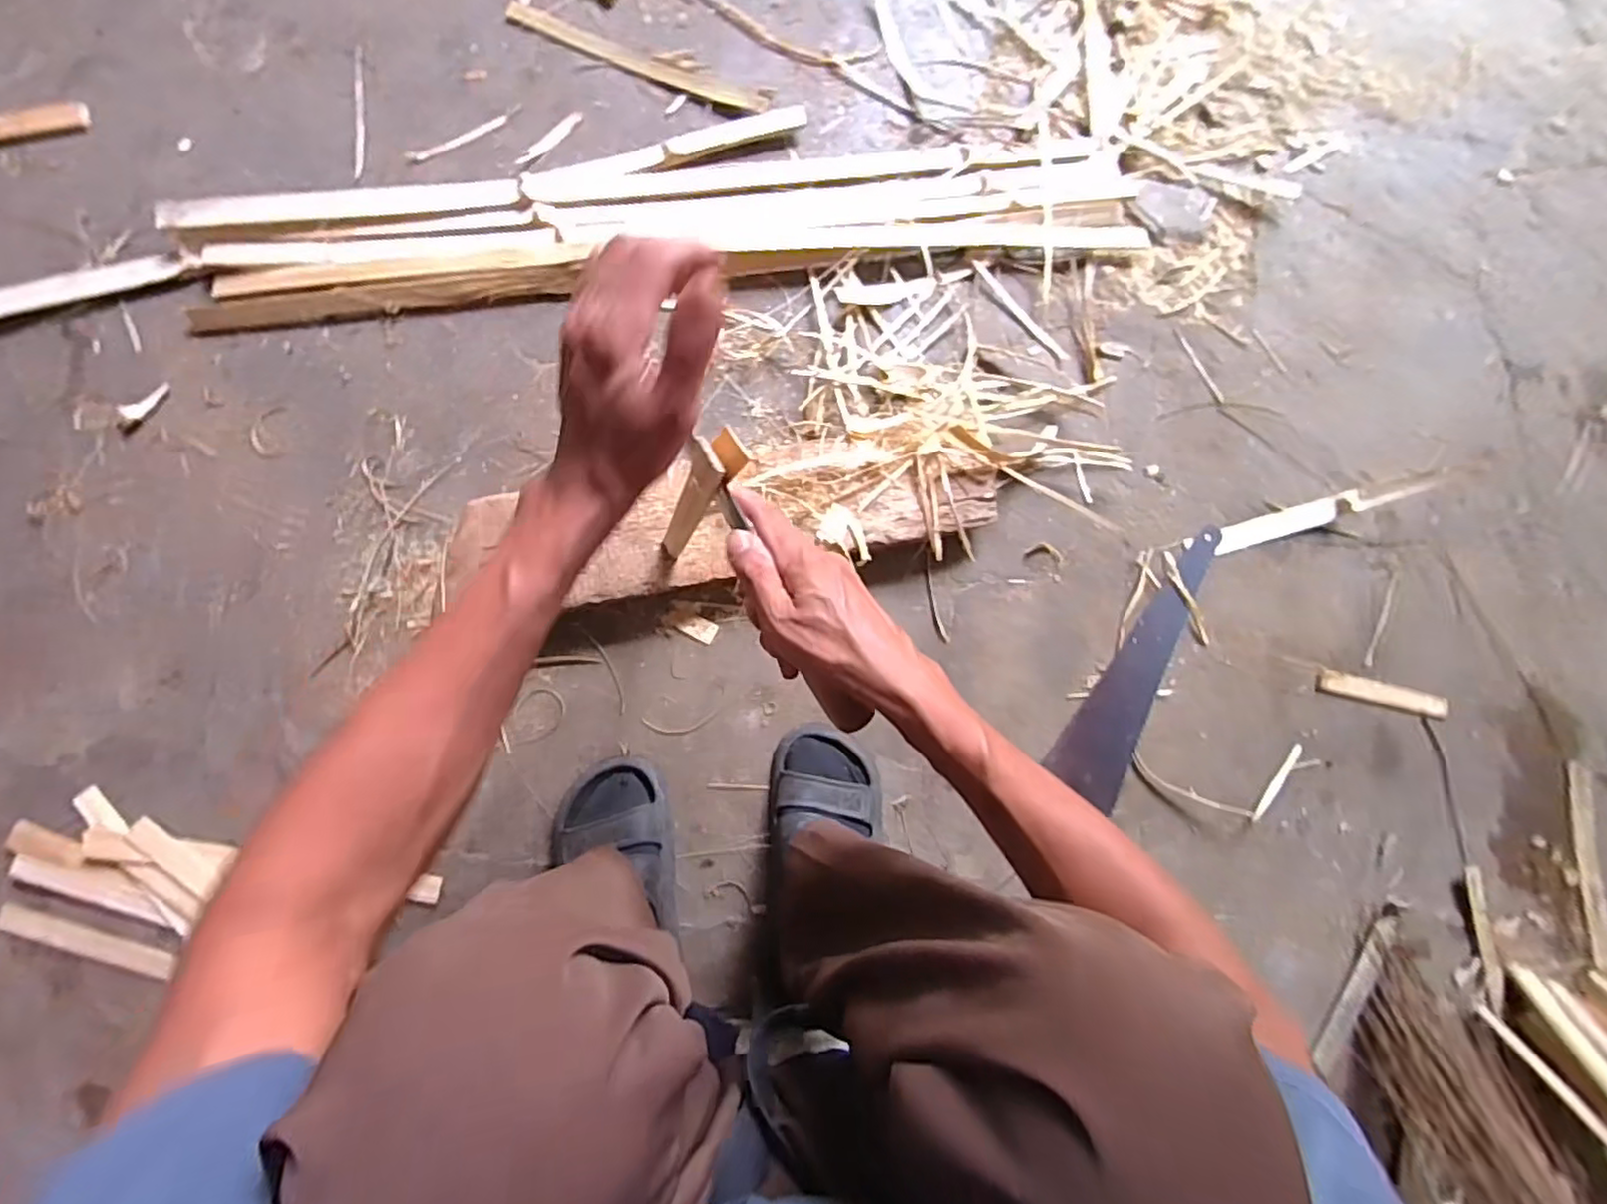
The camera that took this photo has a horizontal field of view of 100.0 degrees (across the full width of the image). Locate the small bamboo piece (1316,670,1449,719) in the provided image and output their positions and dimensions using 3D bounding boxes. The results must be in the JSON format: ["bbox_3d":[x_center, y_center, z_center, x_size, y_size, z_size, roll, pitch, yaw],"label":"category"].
[{"bbox_3d":[0.645,0.103,0.748,0.158,0.010,0.026,13,83,-4],"label":"small bamboo piece"}]

